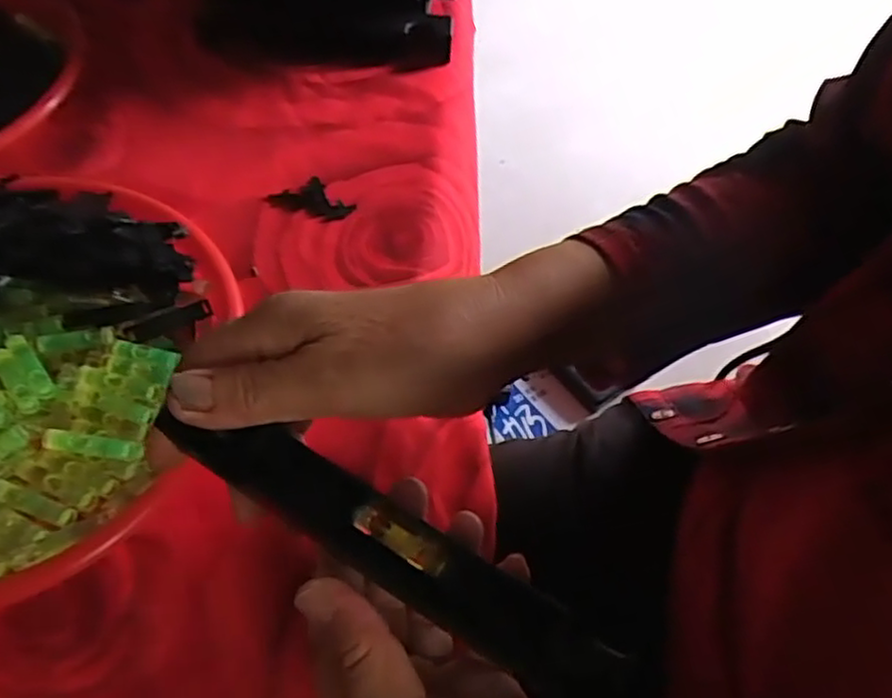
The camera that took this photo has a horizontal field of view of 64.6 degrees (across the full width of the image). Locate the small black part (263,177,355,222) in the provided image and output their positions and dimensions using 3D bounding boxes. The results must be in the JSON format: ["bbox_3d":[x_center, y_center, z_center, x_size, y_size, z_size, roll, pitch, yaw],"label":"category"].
[{"bbox_3d":[-0.090,-0.102,0.477,0.057,0.007,0.031,17,57,6],"label":"small black part"}]

